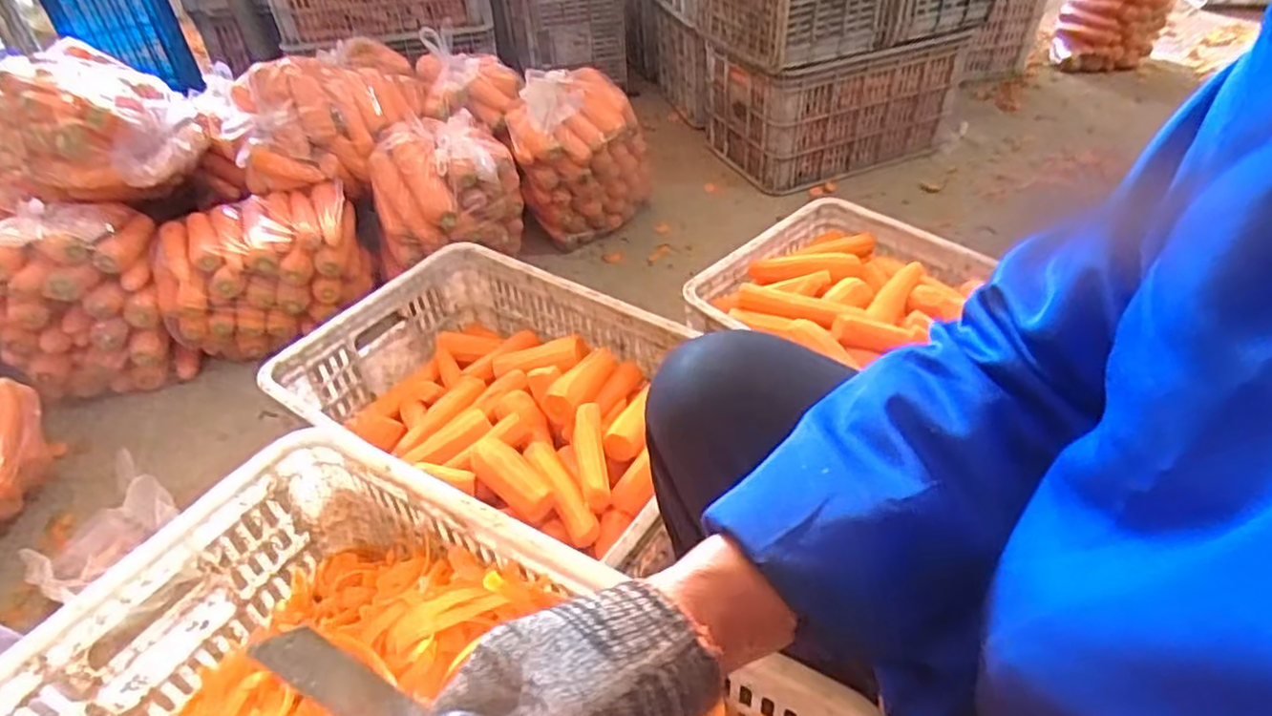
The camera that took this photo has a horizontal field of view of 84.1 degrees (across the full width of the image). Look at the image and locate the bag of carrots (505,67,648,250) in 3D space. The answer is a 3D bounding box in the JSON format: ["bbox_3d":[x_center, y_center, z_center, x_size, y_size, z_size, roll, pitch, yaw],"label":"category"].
[{"bbox_3d":[-0.108,-0.397,1.441,0.274,0.317,0.208,-6,42,-4],"label":"bag of carrots"}]

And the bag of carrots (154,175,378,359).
[{"bbox_3d":[-0.669,-0.170,1.282,0.346,0.198,0.230,-17,44,-15],"label":"bag of carrots"}]

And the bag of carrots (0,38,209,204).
[{"bbox_3d":[-0.975,-0.421,1.262,0.324,0.183,0.273,-28,48,-25],"label":"bag of carrots"}]

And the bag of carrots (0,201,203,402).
[{"bbox_3d":[-0.948,-0.103,1.217,0.258,0.296,0.223,-20,45,-18],"label":"bag of carrots"}]

